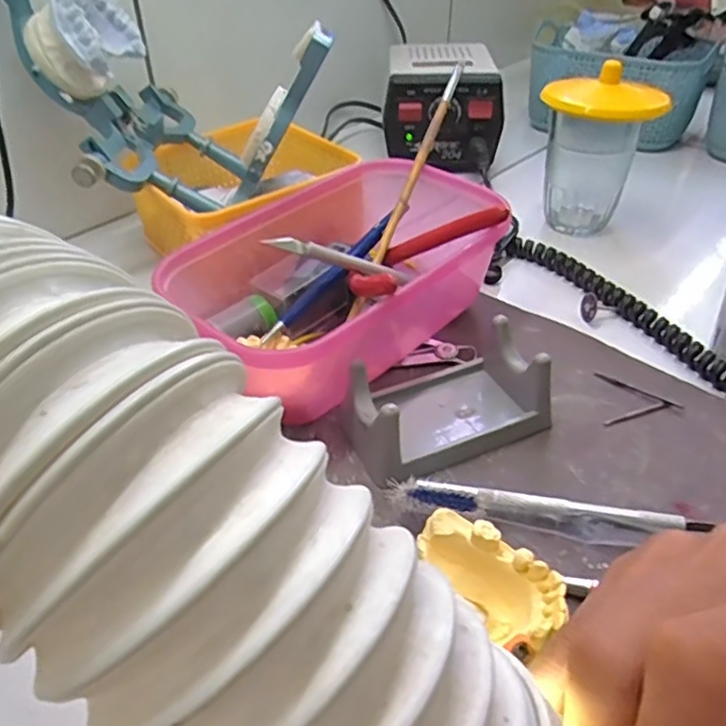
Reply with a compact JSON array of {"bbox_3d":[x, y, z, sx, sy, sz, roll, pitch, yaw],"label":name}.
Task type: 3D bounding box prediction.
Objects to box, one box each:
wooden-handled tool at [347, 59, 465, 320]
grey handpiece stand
[{"bbox_3d":[0.031,-0.115,0.398,0.009,0.011,0.199,17,70,16],"label":"wooden-handled tool"},{"bbox_3d":[0.040,0.016,0.316,0.096,0.036,0.060,-19,43,-22],"label":"grey handpiece stand"}]

